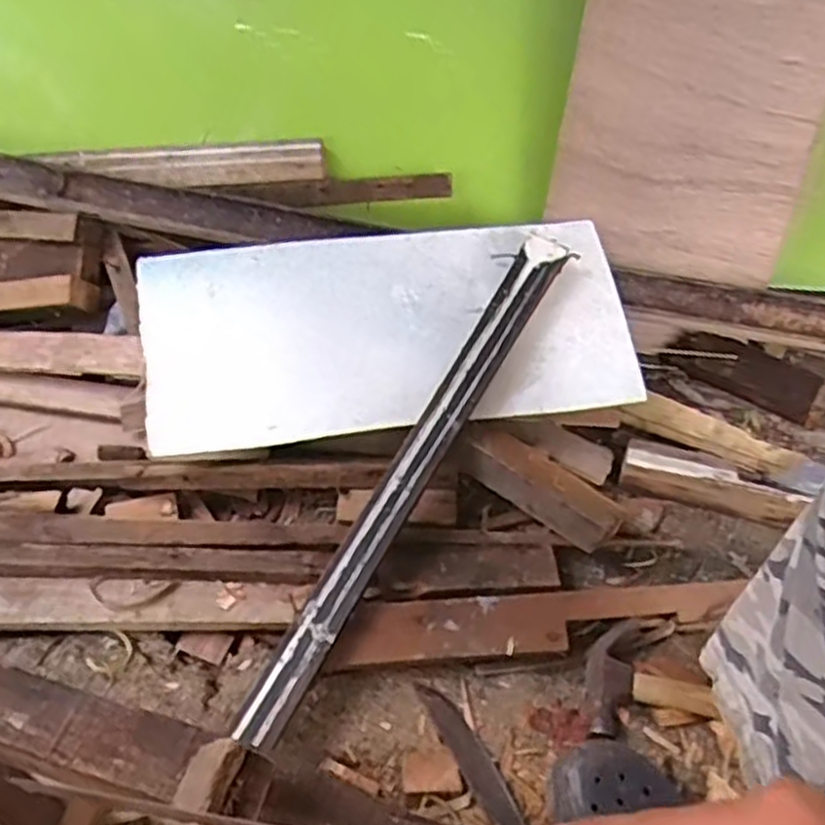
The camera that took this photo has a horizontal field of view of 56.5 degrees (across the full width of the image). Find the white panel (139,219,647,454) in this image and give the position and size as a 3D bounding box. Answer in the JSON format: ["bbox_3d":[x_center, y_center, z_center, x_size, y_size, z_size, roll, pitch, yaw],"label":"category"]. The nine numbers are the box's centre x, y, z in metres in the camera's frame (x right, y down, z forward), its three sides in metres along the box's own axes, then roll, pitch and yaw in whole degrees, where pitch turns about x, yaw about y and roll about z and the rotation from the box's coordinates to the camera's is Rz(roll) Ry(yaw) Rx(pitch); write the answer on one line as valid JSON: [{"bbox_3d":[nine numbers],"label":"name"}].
[{"bbox_3d":[-0.033,-0.107,0.943,0.580,0.030,0.265,-7,70,-4],"label":"white panel"}]

